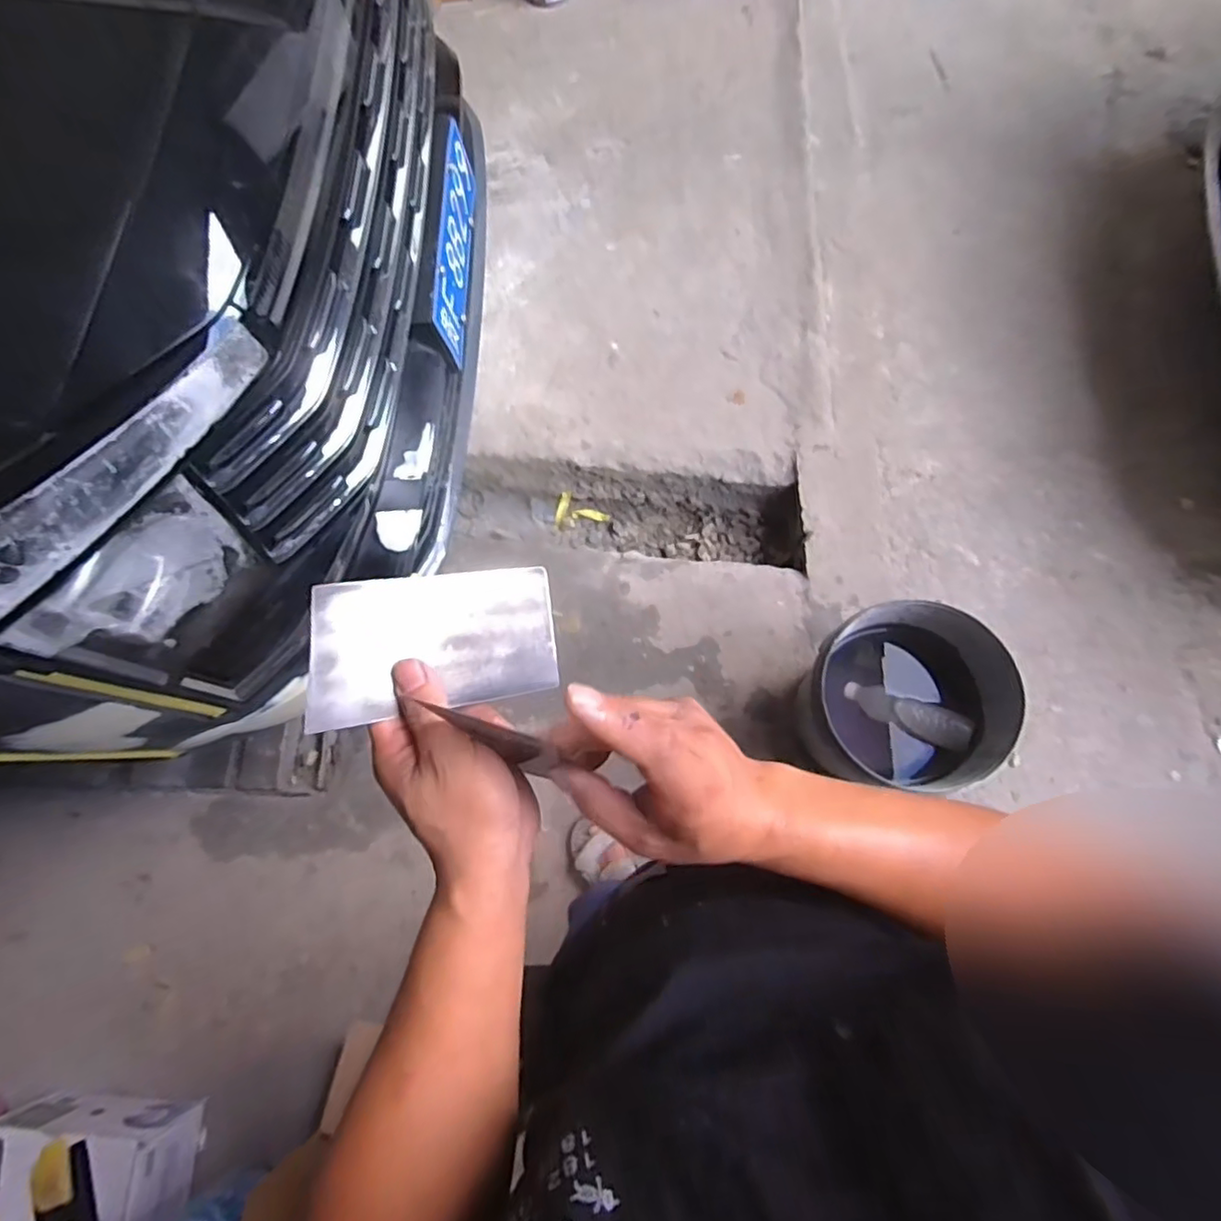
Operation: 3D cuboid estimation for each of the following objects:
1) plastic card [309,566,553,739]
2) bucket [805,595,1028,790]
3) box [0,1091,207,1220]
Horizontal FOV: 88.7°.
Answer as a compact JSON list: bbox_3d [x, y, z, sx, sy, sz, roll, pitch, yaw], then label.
[{"bbox_3d":[-0.094,0.017,0.345,0.134,0.007,0.072,-7,93,-29],"label":"plastic card"},{"bbox_3d":[0.498,0.165,1.144,0.303,0.347,0.277,-11,74,2],"label":"bucket"},{"bbox_3d":[-0.948,1.020,1.136,0.351,0.174,0.202,-6,75,4],"label":"box"}]

